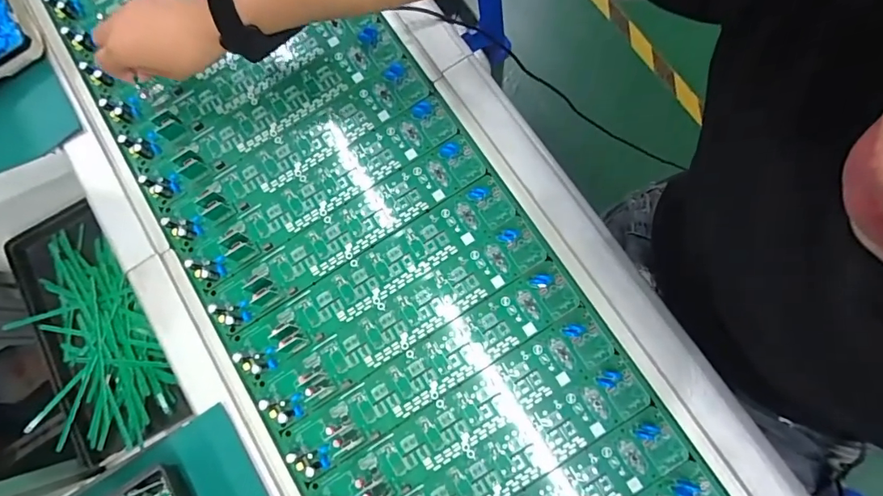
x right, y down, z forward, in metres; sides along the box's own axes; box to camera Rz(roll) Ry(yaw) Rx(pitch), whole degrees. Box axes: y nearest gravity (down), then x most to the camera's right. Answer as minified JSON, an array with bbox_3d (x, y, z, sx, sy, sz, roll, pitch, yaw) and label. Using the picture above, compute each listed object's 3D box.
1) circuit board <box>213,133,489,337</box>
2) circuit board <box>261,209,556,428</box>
[{"bbox_3d":[-0.081,-0.016,0.416,0.262,0.018,0.047,-33,82,-5],"label":"circuit board"},{"bbox_3d":[-0.030,0.060,0.399,0.269,0.019,0.047,-31,82,-5],"label":"circuit board"}]

